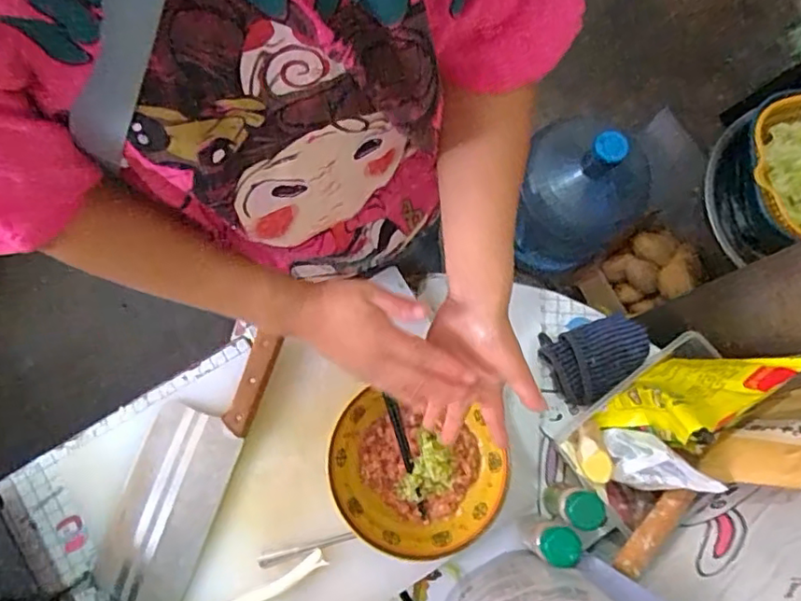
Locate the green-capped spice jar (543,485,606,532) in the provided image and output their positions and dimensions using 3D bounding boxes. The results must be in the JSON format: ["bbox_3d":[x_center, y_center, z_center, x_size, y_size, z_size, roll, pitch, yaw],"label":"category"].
[{"bbox_3d":[0.181,0.217,0.621,0.037,0.093,0.037,0,78,-1],"label":"green-capped spice jar"}]

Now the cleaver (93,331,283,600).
[{"bbox_3d":[-0.239,0.176,0.646,0.107,0.027,0.308,19,79,3],"label":"cleaver"}]

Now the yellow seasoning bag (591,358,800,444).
[{"bbox_3d":[0.296,0.091,0.590,0.141,0.162,0.044,-34,100,-22],"label":"yellow seasoning bag"}]

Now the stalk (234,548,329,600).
[{"bbox_3d":[-0.157,0.313,0.616,0.166,0.007,0.020,-27,80,-6],"label":"stalk"}]

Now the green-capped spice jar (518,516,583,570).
[{"bbox_3d":[0.157,0.253,0.624,0.042,0.115,0.039,0,78,-1],"label":"green-capped spice jar"}]

